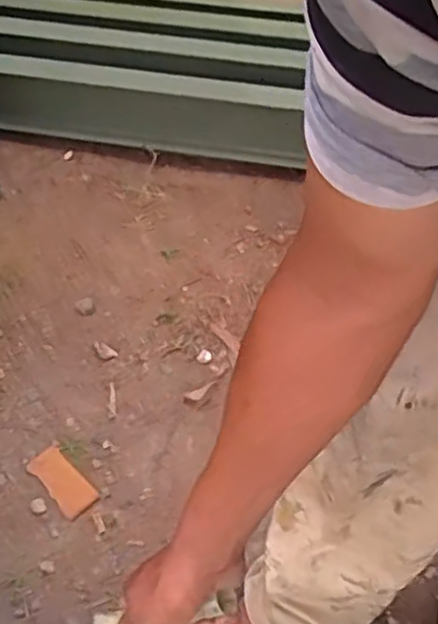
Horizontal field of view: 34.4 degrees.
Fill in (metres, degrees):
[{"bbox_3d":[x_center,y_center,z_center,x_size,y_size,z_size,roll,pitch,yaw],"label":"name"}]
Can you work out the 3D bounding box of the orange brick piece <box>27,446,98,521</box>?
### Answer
[{"bbox_3d":[-0.244,0.263,1.101,0.056,0.011,0.119,-35,58,-27],"label":"orange brick piece"}]

